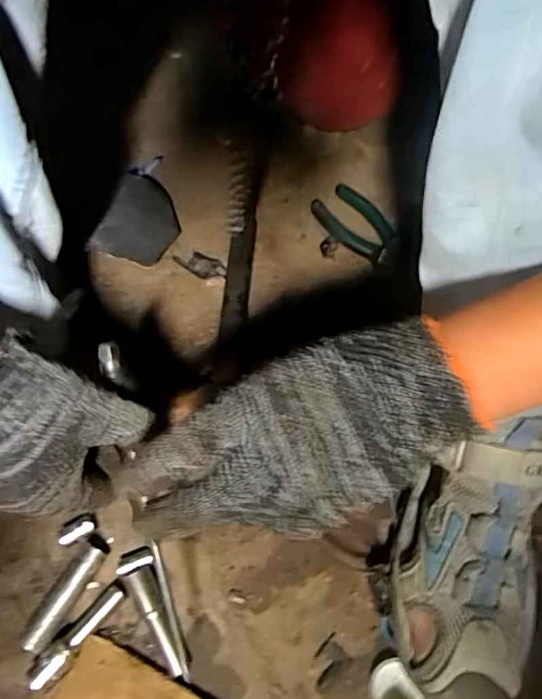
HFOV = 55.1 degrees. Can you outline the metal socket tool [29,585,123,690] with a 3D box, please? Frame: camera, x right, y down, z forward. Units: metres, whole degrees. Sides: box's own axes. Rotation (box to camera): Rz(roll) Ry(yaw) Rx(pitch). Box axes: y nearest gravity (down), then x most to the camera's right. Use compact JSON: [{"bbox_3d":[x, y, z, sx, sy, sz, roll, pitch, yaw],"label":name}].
[{"bbox_3d":[-0.141,0.206,0.377,0.016,0.010,0.080,35,69,19],"label":"metal socket tool"}]

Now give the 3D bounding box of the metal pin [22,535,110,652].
[{"bbox_3d":[-0.153,0.183,0.392,0.019,0.021,0.083,20,65,13],"label":"metal pin"}]

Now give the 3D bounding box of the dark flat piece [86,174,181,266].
[{"bbox_3d":[-0.137,-0.139,0.554,0.074,0.016,0.127,19,53,-7],"label":"dark flat piece"}]

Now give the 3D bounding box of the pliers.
[{"bbox_3d":[0.093,-0.137,0.567,0.054,0.020,0.109,-35,66,-15],"label":"pliers"}]

